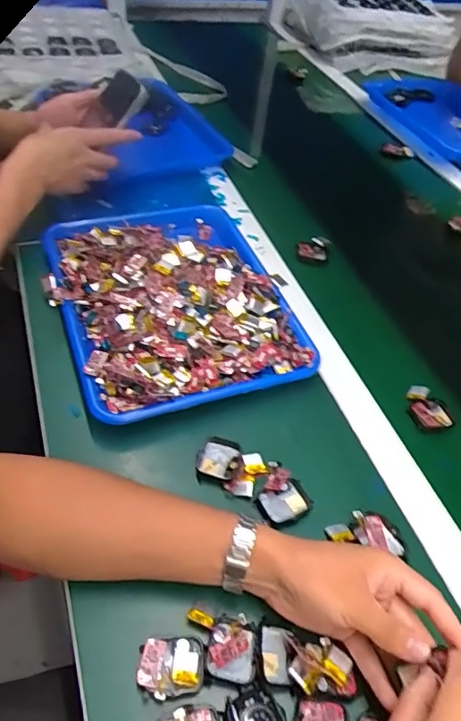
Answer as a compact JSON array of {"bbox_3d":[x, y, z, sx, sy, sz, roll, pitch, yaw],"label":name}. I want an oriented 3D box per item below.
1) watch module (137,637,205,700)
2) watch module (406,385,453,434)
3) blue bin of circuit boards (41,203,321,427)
[{"bbox_3d":[-0.043,0.224,0.379,0.046,0.019,0.037,0,47,-7],"label":"watch module"},{"bbox_3d":[0.216,0.052,0.571,0.045,0.013,0.058,-4,48,-11],"label":"watch module"},{"bbox_3d":[-0.067,-0.085,0.613,0.262,0.054,0.331,-15,51,-20],"label":"blue bin of circuit boards"}]

